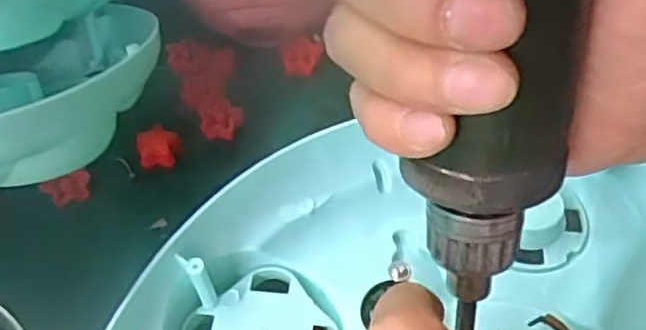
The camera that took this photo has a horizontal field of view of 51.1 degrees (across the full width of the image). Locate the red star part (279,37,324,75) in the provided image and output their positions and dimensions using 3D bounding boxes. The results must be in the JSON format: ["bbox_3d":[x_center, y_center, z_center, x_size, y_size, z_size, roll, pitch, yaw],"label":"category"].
[{"bbox_3d":[-0.012,-0.068,0.430,0.026,0.017,0.016,-15,51,-7],"label":"red star part"}]

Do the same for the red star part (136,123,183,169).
[{"bbox_3d":[-0.096,-0.011,0.399,0.025,0.011,0.024,-19,52,-11],"label":"red star part"}]

